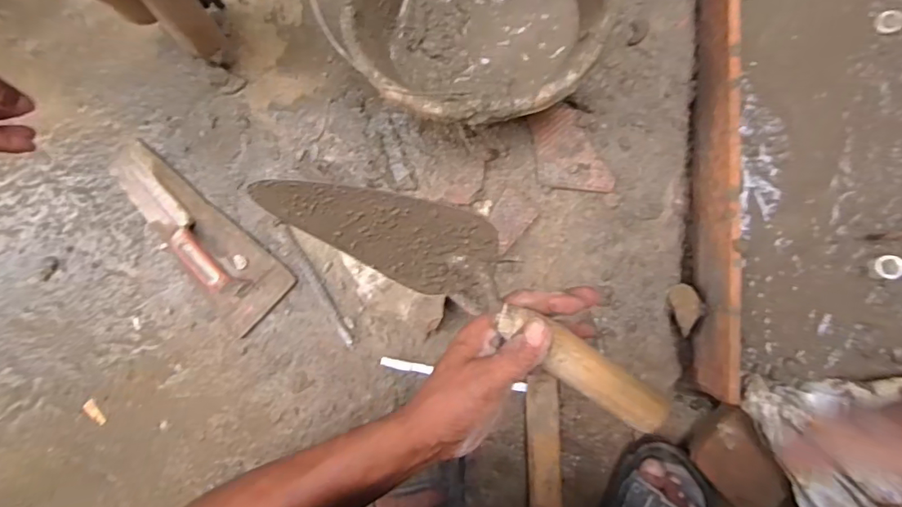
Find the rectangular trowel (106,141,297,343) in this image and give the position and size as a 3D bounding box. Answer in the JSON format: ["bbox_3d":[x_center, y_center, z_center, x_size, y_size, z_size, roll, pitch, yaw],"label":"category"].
[{"bbox_3d":[-0.338,-0.024,0.630,0.287,0.046,0.110,42,96,7],"label":"rectangular trowel"}]

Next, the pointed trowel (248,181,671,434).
[{"bbox_3d":[0.022,0.020,0.335,0.284,0.064,0.066,33,95,-6],"label":"pointed trowel"}]

